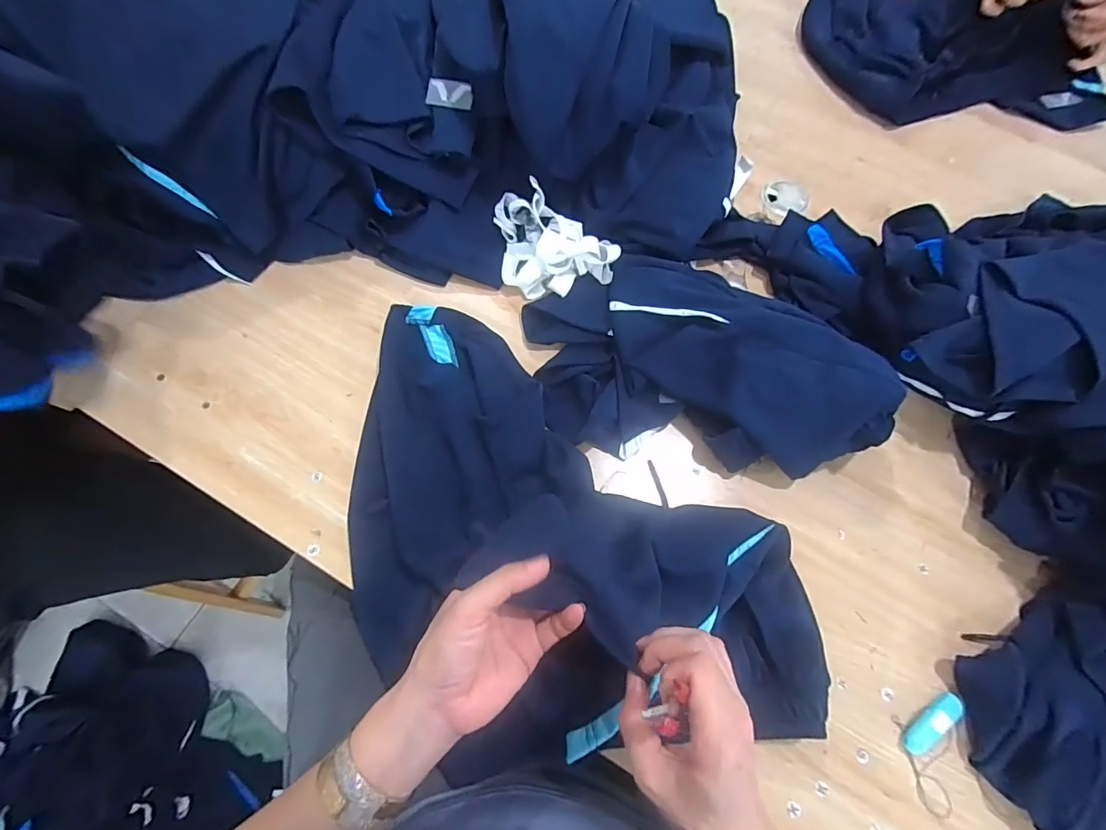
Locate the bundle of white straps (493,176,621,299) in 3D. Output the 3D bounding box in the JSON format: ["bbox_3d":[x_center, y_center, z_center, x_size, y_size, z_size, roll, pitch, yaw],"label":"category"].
[{"bbox_3d":[0.004,-0.209,0.563,0.137,0.056,0.111,-10,72,-6],"label":"bundle of white straps"}]

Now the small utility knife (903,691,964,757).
[{"bbox_3d":[0.350,0.282,0.428,0.070,0.009,0.020,-36,76,-13],"label":"small utility knife"}]

